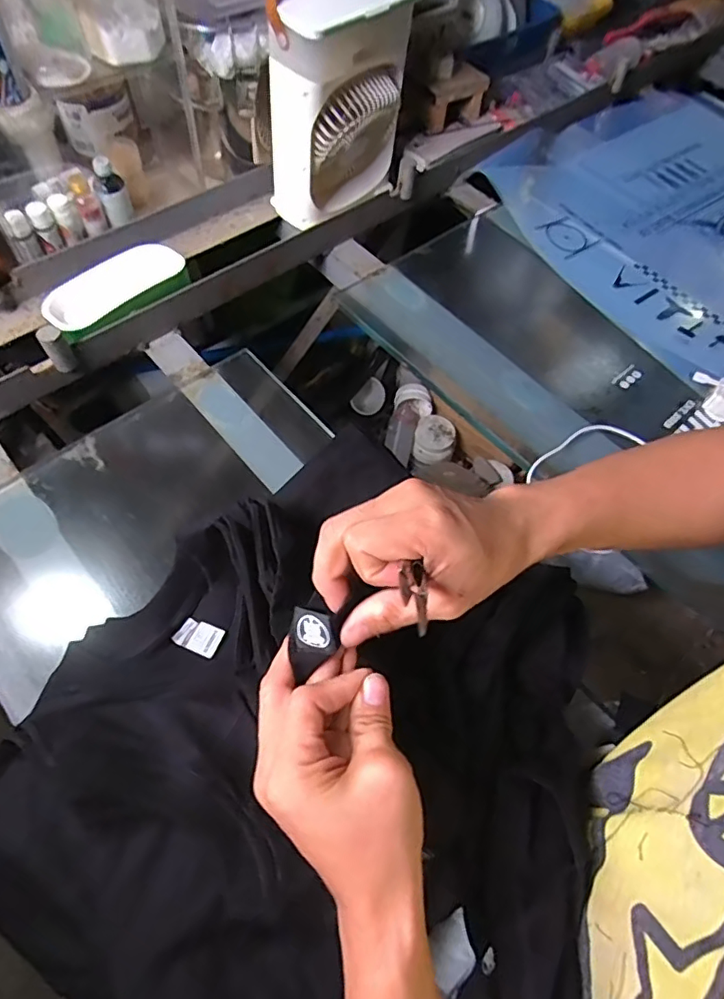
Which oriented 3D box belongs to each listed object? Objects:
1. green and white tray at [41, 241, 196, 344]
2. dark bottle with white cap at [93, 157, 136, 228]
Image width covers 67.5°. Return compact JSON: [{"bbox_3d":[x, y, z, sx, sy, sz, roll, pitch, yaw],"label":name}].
[{"bbox_3d":[-0.306,-0.264,0.679,0.173,0.020,0.096,-38,70,-22],"label":"green and white tray"},{"bbox_3d":[-0.328,-0.408,0.713,0.036,0.080,0.033,-20,65,-14],"label":"dark bottle with white cap"}]

